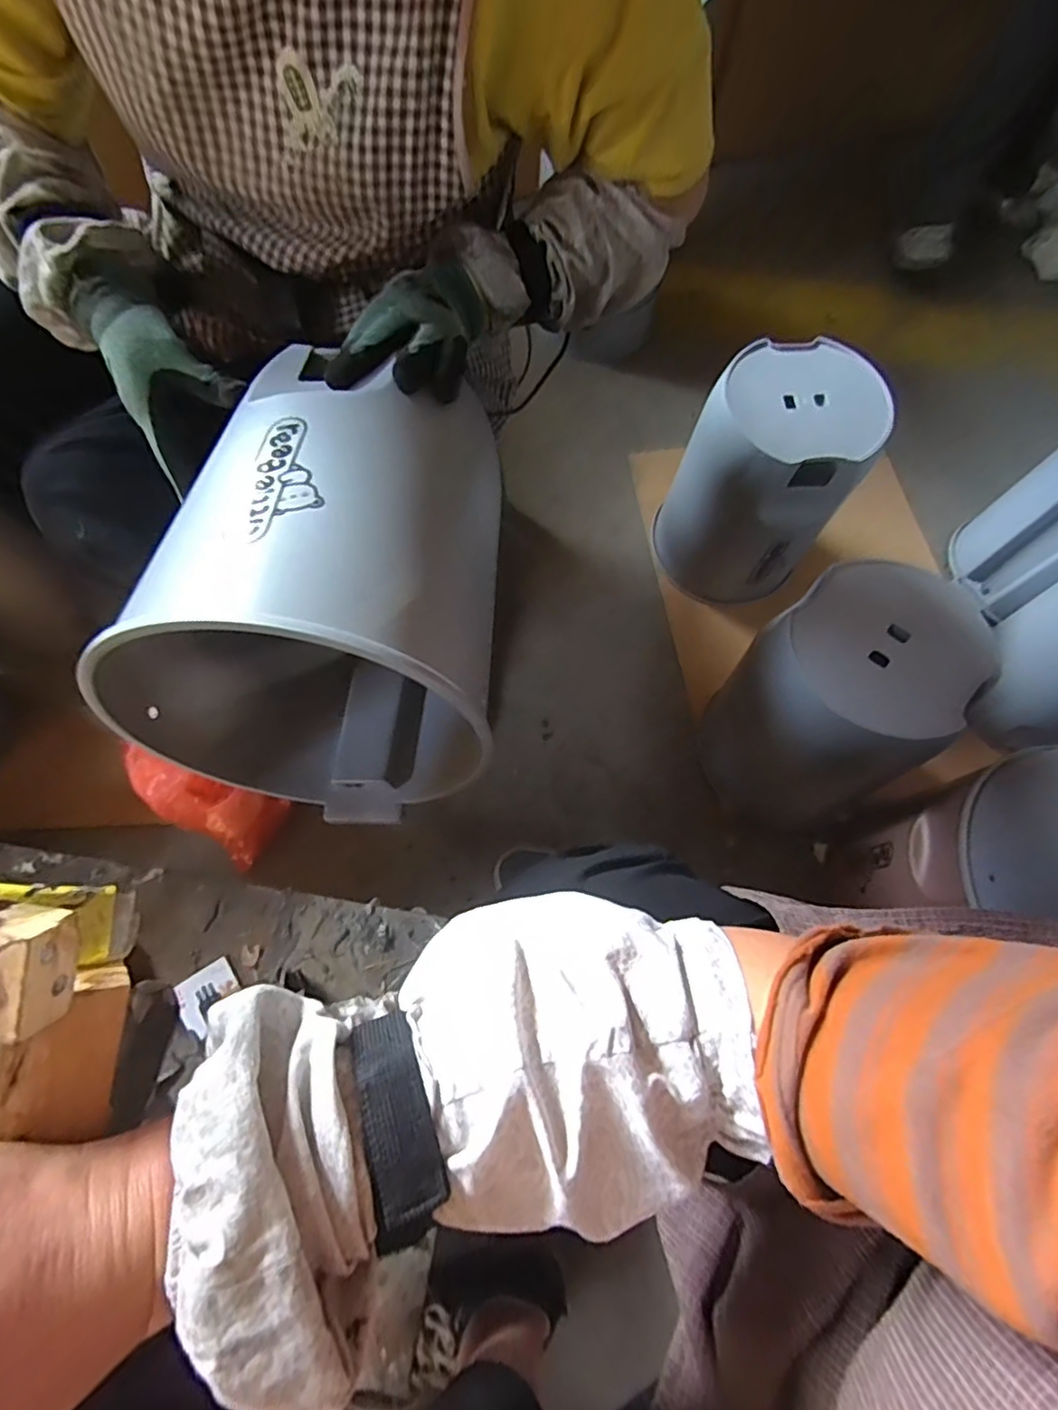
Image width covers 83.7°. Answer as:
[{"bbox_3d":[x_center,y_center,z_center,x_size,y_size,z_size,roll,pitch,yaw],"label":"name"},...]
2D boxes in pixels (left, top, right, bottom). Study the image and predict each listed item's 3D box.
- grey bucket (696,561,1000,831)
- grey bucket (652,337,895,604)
[{"bbox_3d":[0.369,-0.003,0.754,0.218,0.310,0.203,1,69,-2],"label":"grey bucket"},{"bbox_3d":[0.348,-0.329,0.906,0.221,0.318,0.209,1,69,-2],"label":"grey bucket"}]

